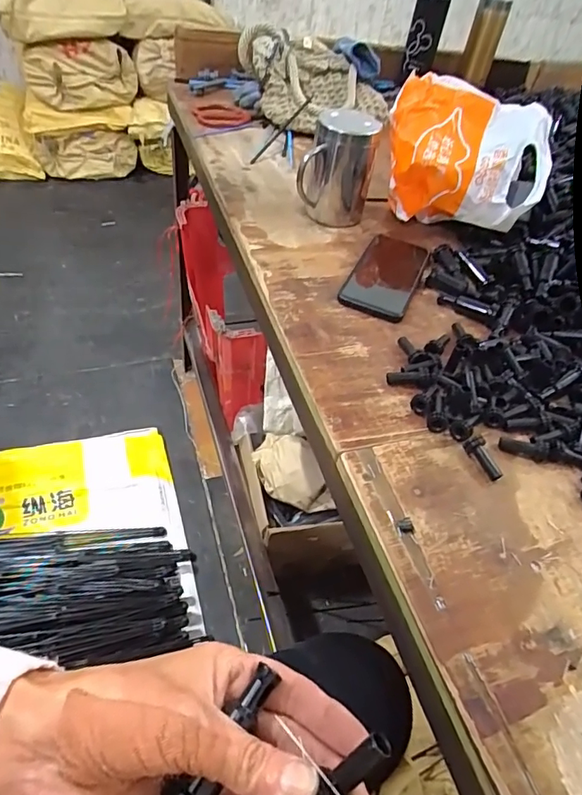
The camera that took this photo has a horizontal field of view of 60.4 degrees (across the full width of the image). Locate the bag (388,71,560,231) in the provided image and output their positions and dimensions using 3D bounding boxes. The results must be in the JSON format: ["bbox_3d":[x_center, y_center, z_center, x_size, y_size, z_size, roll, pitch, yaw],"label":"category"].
[{"bbox_3d":[0.214,-0.295,0.633,0.192,0.142,0.120,14,47,4],"label":"bag"}]

